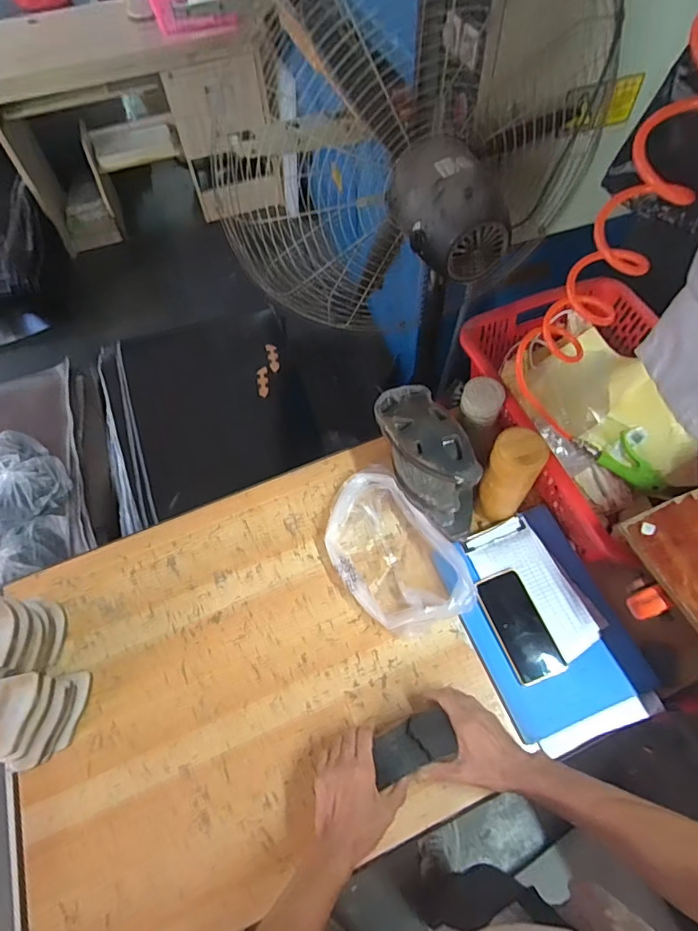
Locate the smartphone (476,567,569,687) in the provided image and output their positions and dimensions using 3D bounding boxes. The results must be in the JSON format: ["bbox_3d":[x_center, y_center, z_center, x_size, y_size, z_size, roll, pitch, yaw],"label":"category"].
[{"bbox_3d":[0.273,0.254,0.783,0.076,0.009,0.166,-22,66,-2],"label":"smartphone"}]

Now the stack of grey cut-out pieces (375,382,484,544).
[{"bbox_3d":[0.137,0.004,0.860,0.125,0.165,0.257,-23,62,-5],"label":"stack of grey cut-out pieces"}]

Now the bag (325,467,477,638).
[{"bbox_3d":[0.068,0.151,0.842,0.173,0.082,0.292,-34,64,-16],"label":"bag"}]

